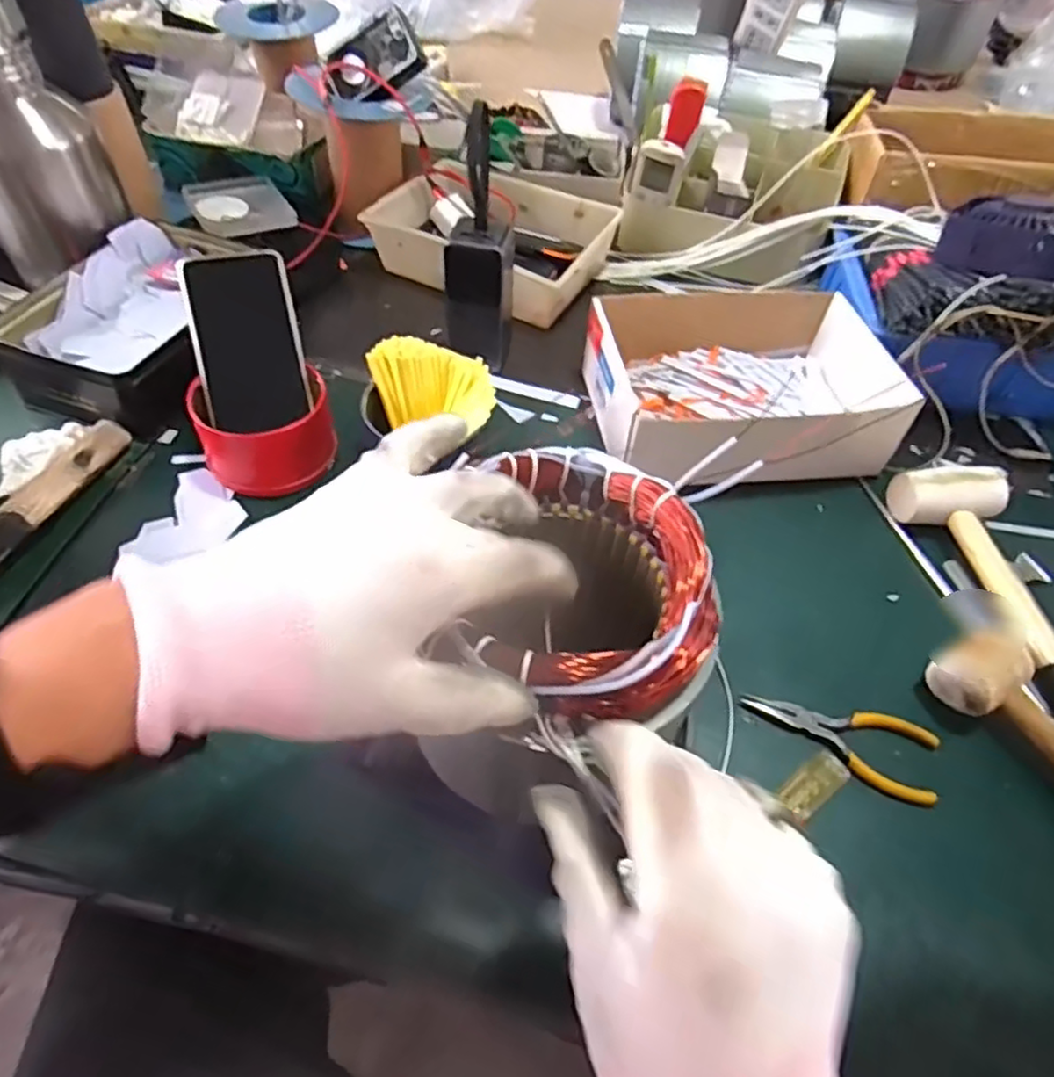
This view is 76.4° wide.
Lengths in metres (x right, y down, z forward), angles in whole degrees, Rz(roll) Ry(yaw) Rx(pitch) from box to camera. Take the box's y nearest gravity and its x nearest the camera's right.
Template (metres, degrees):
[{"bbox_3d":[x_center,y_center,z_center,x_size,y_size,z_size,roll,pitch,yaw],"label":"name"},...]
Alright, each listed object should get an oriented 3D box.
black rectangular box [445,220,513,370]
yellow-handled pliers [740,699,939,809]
[{"bbox_3d":[-0.042,-0.217,0.606,0.055,0.115,0.050,12,53,6],"label":"black rectangular box"},{"bbox_3d":[0.203,0.125,0.436,0.119,0.007,0.050,22,55,14],"label":"yellow-handled pliers"}]

